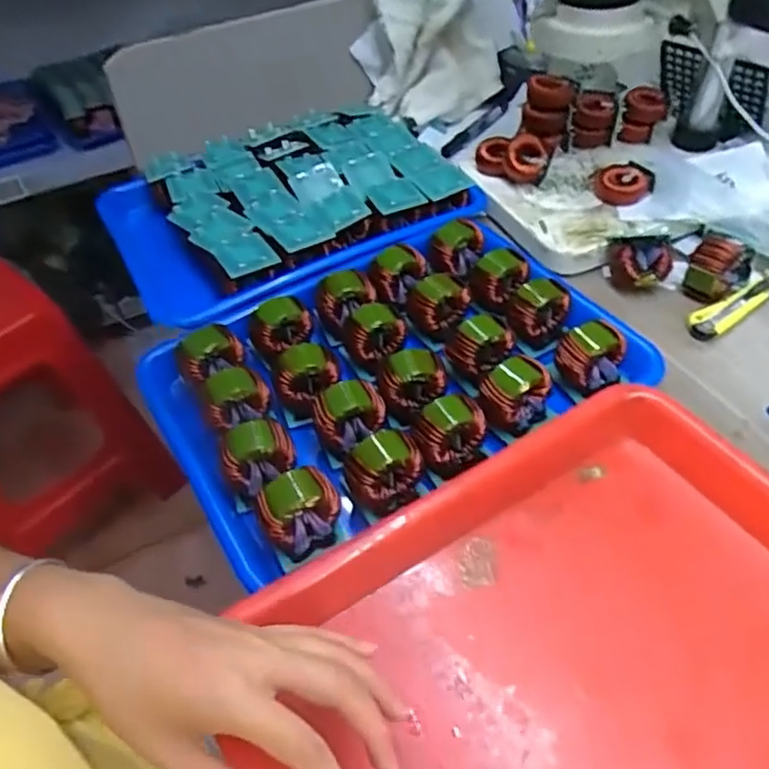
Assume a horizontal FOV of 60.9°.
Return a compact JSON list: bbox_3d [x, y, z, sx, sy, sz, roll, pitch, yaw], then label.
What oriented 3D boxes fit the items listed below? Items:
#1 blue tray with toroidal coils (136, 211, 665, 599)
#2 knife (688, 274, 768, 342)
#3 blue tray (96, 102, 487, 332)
[{"bbox_3d":[0.001,-0.020,0.485,0.327,0.044,0.239,-26,51,-18],"label":"blue tray with toroidal coils"},{"bbox_3d":[0.292,-0.065,0.536,0.106,0.016,0.023,-27,51,-19],"label":"knife"},{"bbox_3d":[-0.102,-0.180,0.638,0.307,0.045,0.242,-26,51,-18],"label":"blue tray"}]

